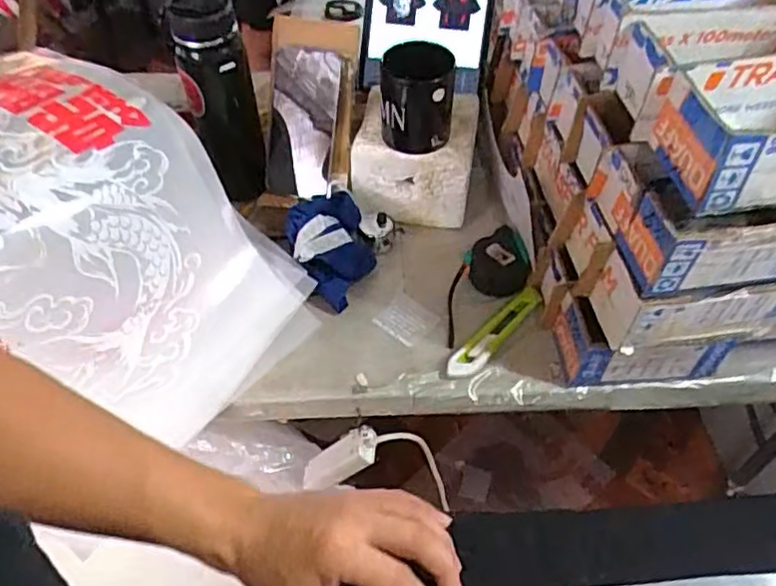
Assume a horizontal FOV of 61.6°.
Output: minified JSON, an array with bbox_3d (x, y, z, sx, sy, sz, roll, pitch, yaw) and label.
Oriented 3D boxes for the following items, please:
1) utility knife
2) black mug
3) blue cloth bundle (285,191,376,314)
[{"bbox_3d":[0.118,0.044,0.713,0.028,0.019,0.146,37,59,25],"label":"utility knife"},{"bbox_3d":[0.031,-0.225,0.736,0.079,0.103,0.079,2,51,0],"label":"black mug"},{"bbox_3d":[-0.067,-0.052,0.751,0.087,0.070,0.130,-10,52,-10],"label":"blue cloth bundle"}]

